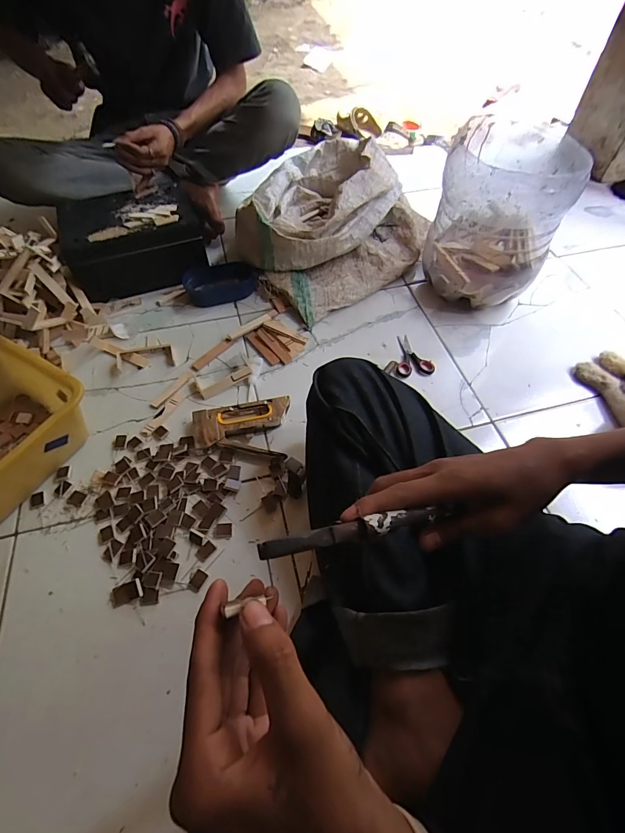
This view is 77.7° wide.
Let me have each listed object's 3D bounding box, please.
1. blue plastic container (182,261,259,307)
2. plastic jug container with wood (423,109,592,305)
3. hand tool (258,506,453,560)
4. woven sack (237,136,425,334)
[{"bbox_3d":[-0.203,-0.299,0.867,0.160,0.048,0.076,-12,55,-8],"label":"blue plastic container"},{"bbox_3d":[0.363,-0.389,0.773,0.224,0.246,0.223,22,59,14],"label":"plastic jug container with wood"},{"bbox_3d":[0.035,0.076,0.266,0.146,0.012,0.014,-4,52,-27],"label":"hand tool"},{"bbox_3d":[0.028,-0.461,0.904,0.404,0.192,0.389,-37,62,-23],"label":"woven sack"}]

